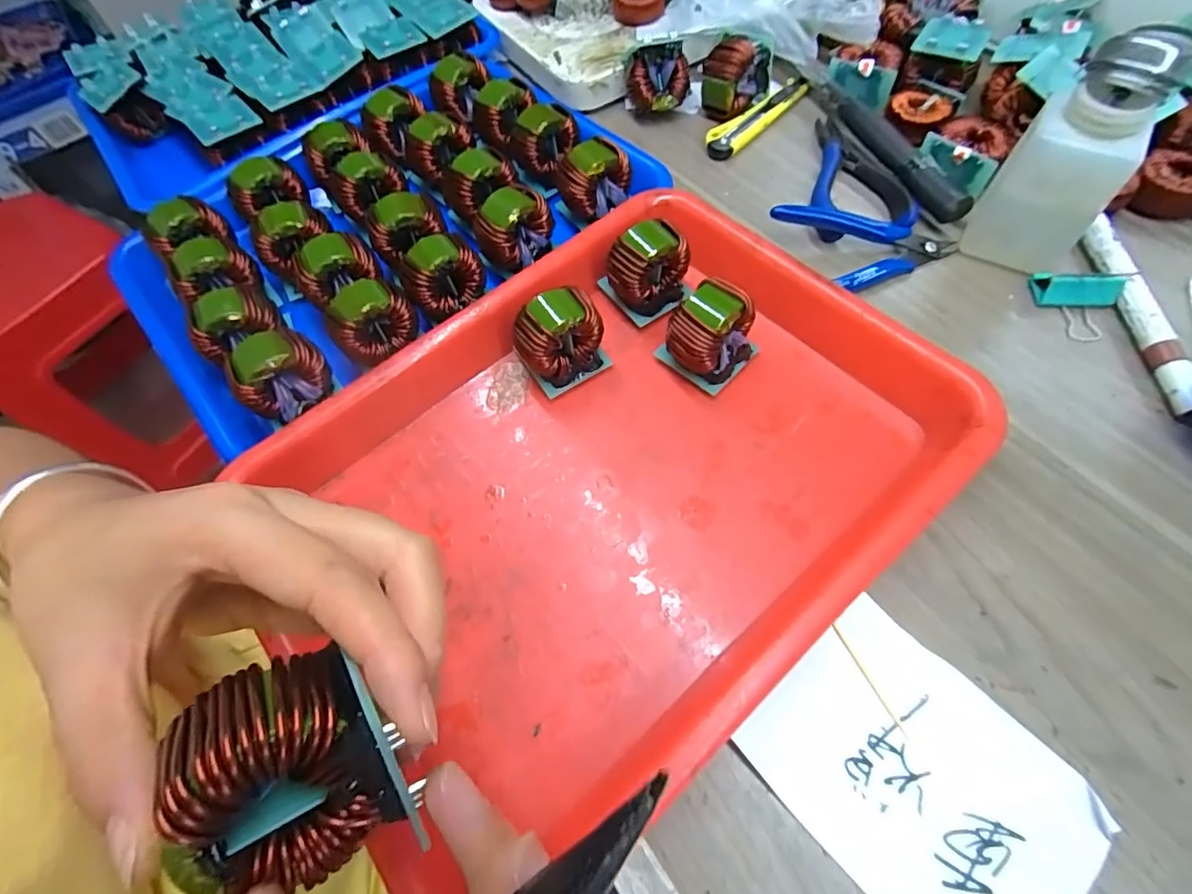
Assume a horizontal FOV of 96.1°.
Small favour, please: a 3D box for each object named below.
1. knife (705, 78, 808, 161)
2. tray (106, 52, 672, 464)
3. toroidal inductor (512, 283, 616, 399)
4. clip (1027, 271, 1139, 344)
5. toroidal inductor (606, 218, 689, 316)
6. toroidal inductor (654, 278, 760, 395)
[{"bbox_3d":[0.129,-0.261,0.423,0.113,0.011,0.023,-42,66,-16],"label":"knife"},{"bbox_3d":[-0.151,-0.164,0.372,0.326,0.051,0.245,-38,65,-14],"label":"tray"},{"bbox_3d":[-0.021,-0.061,0.308,0.047,0.052,0.035,-31,64,-11],"label":"toroidal inductor"},{"bbox_3d":[0.287,-0.085,0.317,0.045,0.018,0.039,14,64,12],"label":"clip"},{"bbox_3d":[0.033,-0.107,0.330,0.045,0.047,0.031,-29,63,-10],"label":"toroidal inductor"},{"bbox_3d":[0.063,-0.066,0.304,0.045,0.053,0.040,38,70,21],"label":"toroidal inductor"}]

